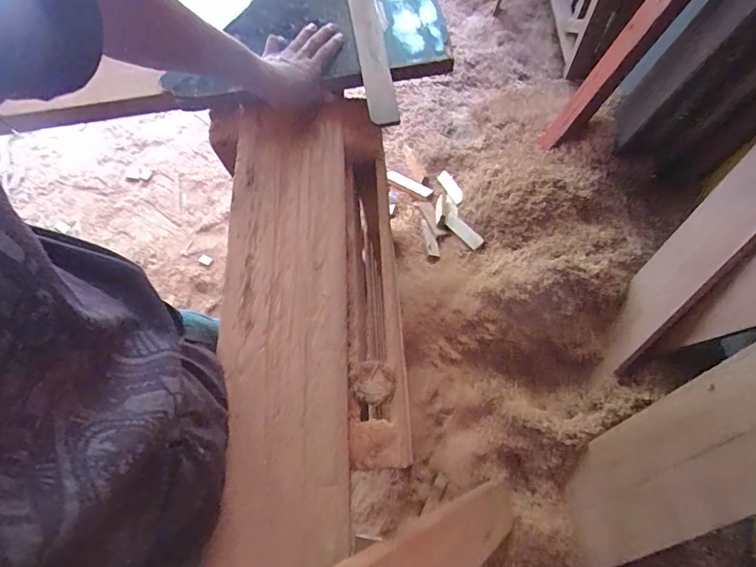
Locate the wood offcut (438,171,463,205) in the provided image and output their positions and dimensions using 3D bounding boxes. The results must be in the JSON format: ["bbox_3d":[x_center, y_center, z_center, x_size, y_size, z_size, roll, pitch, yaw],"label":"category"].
[{"bbox_3d":[0.208,-0.271,1.256,0.037,0.020,0.133,-18,52,-4],"label":"wood offcut"}]

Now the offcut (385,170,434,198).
[{"bbox_3d":[0.091,-0.302,1.339,0.186,0.014,0.031,34,75,34],"label":"offcut"}]

